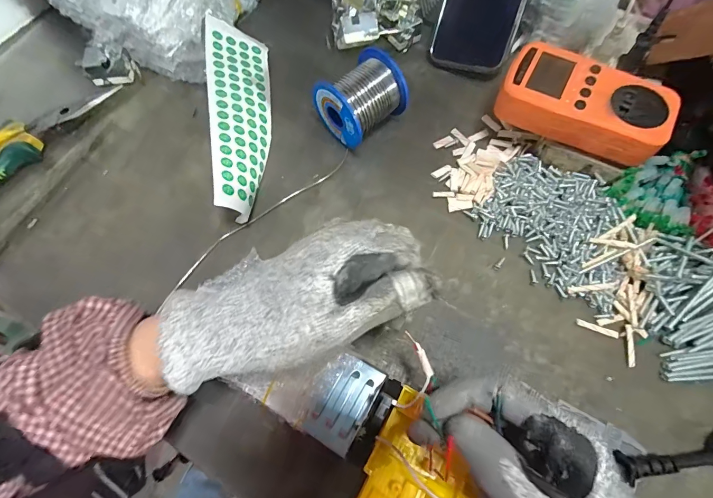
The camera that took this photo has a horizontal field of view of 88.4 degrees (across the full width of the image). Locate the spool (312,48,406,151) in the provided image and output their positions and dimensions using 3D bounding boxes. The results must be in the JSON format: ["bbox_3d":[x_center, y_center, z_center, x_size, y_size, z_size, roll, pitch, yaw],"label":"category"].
[{"bbox_3d":[0.006,-0.134,0.336,0.073,0.056,0.057,-40,74,-12],"label":"spool"}]

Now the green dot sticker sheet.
[{"bbox_3d":[-0.107,-0.126,0.340,0.059,0.016,0.209,6,61,-37],"label":"green dot sticker sheet"}]

